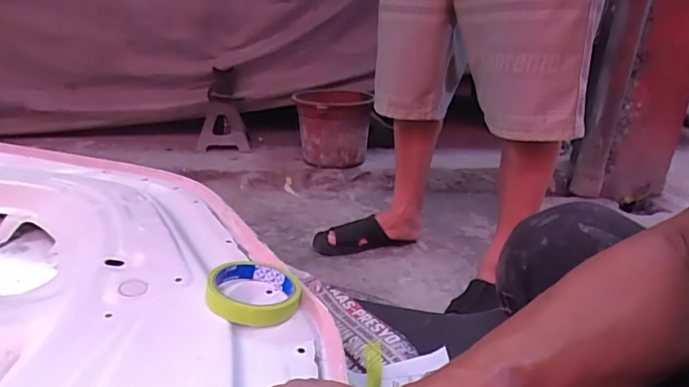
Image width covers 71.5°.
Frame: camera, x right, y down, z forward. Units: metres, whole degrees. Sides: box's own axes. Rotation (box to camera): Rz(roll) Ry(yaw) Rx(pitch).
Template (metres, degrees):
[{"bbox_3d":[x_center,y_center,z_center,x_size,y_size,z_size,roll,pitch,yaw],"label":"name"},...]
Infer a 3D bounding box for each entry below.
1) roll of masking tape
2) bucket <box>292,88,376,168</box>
[{"bbox_3d":[-0.090,0.096,0.477,0.090,0.031,0.095,1,22,-5],"label":"roll of masking tape"},{"bbox_3d":[-0.037,-0.233,1.623,0.247,0.214,0.294,3,22,0],"label":"bucket"}]

